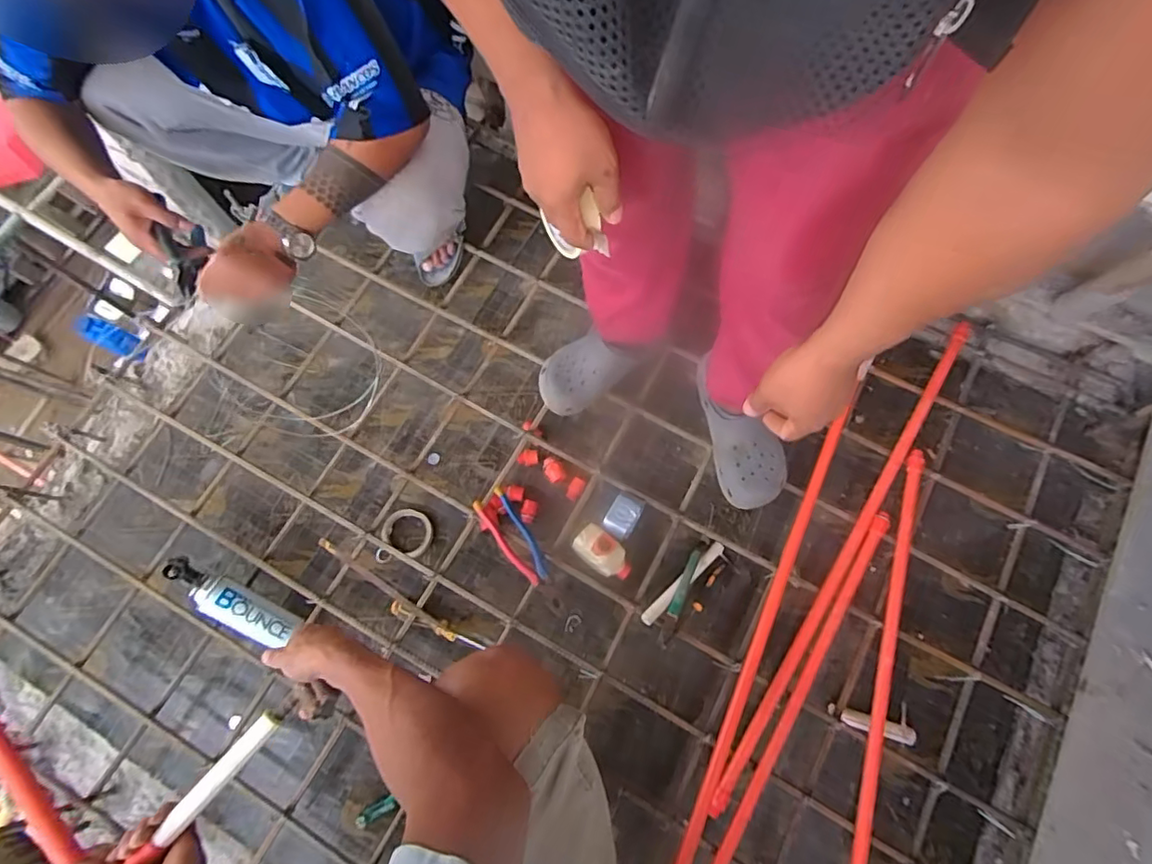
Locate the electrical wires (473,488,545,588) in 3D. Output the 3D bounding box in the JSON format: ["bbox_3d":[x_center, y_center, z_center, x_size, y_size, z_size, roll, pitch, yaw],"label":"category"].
[{"bbox_3d":[-0.111,0.189,1.046,0.060,0.028,0.185,-37,75,-10],"label":"electrical wires"}]

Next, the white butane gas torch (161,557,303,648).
[{"bbox_3d":[-0.587,0.287,0.966,0.221,0.059,0.059,34,75,-9],"label":"white butane gas torch"}]

